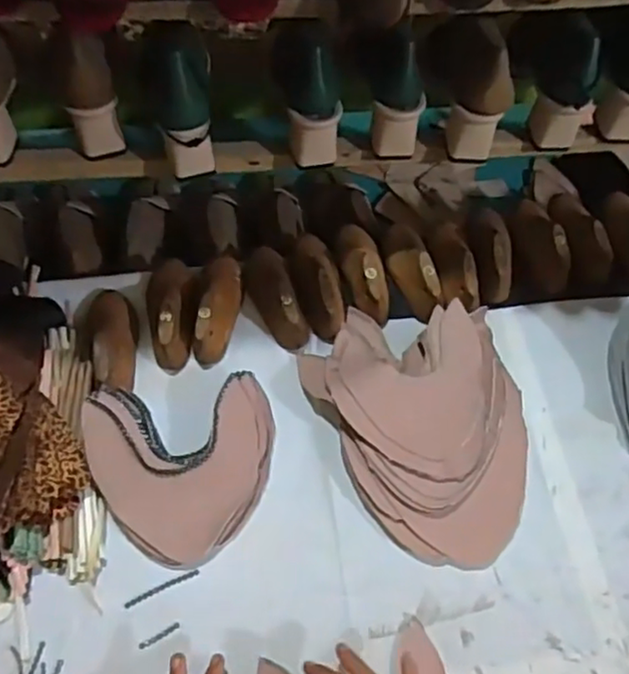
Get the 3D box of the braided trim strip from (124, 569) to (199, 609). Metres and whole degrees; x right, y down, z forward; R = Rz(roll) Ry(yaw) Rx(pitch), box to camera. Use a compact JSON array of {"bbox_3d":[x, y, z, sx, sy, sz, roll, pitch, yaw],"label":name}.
[{"bbox_3d":[-0.141,0.232,0.600,0.071,0.004,0.007,-22,64,-13],"label":"braided trim strip"}]

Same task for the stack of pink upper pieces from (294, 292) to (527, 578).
[{"bbox_3d":[0.113,0.086,0.658,0.209,0.049,0.279,-12,61,-8],"label":"stack of pink upper pieces"}]

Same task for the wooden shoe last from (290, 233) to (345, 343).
[{"bbox_3d":[0.003,-0.067,0.746,0.053,0.055,0.151,-10,61,-7],"label":"wooden shoe last"}]

